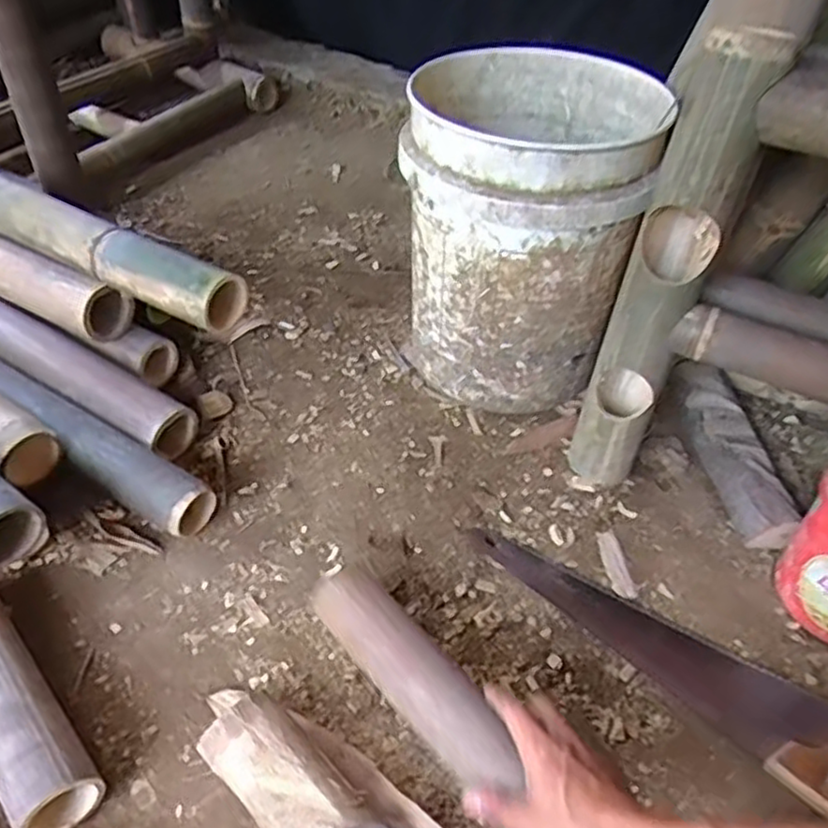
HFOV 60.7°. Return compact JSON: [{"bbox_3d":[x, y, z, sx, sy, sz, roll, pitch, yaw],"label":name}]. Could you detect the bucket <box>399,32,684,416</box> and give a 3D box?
[{"bbox_3d":[0.124,-0.221,0.912,0.266,0.384,0.299,11,44,5],"label":"bucket"}]

